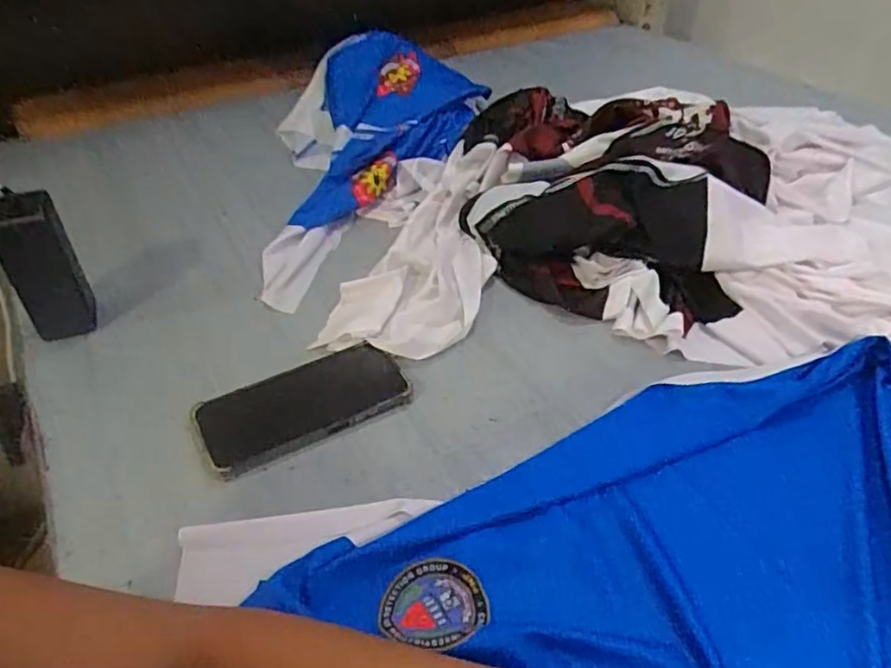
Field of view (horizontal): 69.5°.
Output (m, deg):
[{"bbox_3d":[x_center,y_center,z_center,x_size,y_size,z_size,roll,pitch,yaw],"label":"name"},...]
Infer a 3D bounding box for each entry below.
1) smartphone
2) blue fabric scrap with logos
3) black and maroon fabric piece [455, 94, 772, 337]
[{"bbox_3d":[-0.120,0.058,0.542,0.169,0.014,0.086,-24,46,-22],"label":"smartphone"},{"bbox_3d":[-0.079,-0.244,0.806,0.294,0.097,0.487,-7,42,-5],"label":"blue fabric scrap with logos"},{"bbox_3d":[0.173,-0.170,0.734,0.347,0.086,0.335,17,45,20],"label":"black and maroon fabric piece"}]

